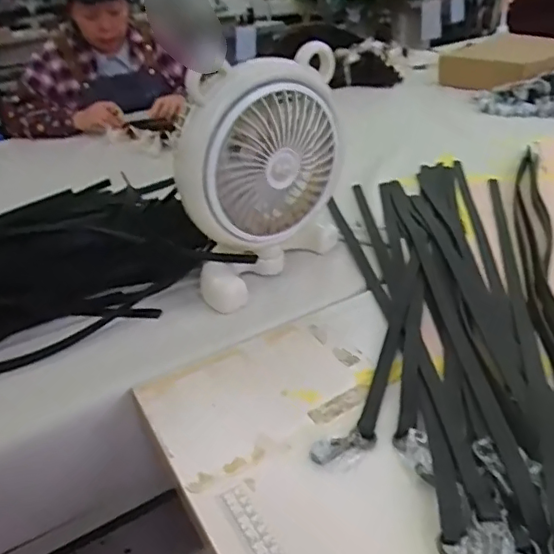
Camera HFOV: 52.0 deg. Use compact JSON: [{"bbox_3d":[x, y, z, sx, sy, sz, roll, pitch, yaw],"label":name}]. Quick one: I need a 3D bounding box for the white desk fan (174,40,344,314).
[{"bbox_3d":[-0.013,-0.126,0.699,0.215,0.263,0.080,-28,36,-33],"label":"white desk fan"}]

